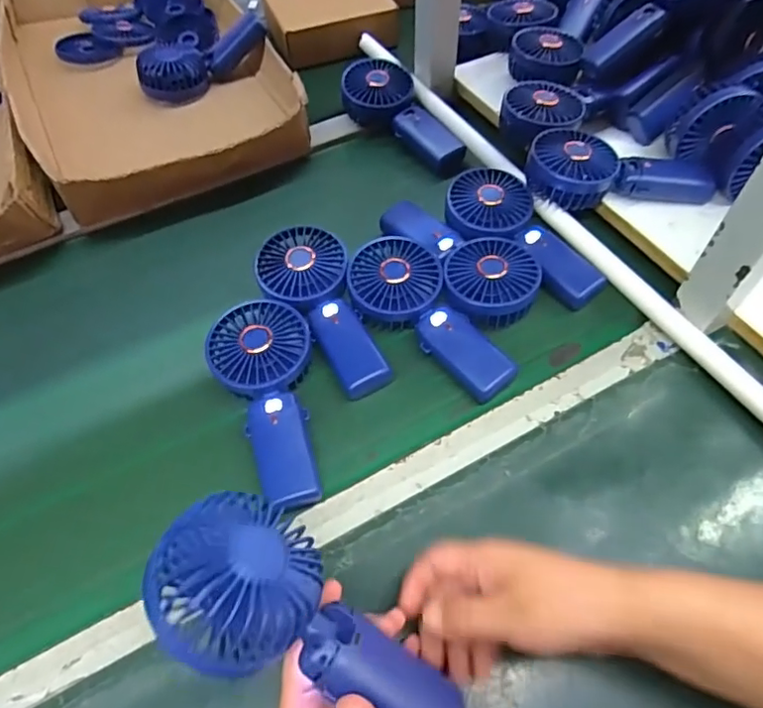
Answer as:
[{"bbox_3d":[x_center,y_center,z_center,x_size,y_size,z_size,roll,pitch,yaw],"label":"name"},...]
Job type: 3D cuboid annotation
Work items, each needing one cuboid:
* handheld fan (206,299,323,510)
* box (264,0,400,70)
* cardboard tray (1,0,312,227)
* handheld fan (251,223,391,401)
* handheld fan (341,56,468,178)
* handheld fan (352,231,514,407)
[{"bbox_3d":[-0.099,0.039,0.468,0.083,0.039,0.180,-7,58,-2],"label":"handheld fan"},{"bbox_3d":[-0.075,-0.467,0.772,0.169,0.045,0.137,-12,58,-7],"label":"box"},{"bbox_3d":[-0.325,-0.385,0.759,0.316,0.077,0.527,-24,60,-14],"label":"cardboard tray"},{"bbox_3d":[-0.059,-0.039,0.519,0.079,0.048,0.186,-18,59,-9],"label":"handheld fan"},{"bbox_3d":[0.027,-0.288,0.674,0.067,0.052,0.183,-40,65,-20],"label":"handheld fan"},{"bbox_3d":[0.037,-0.030,0.505,0.089,0.038,0.185,-27,61,-14],"label":"handheld fan"}]

